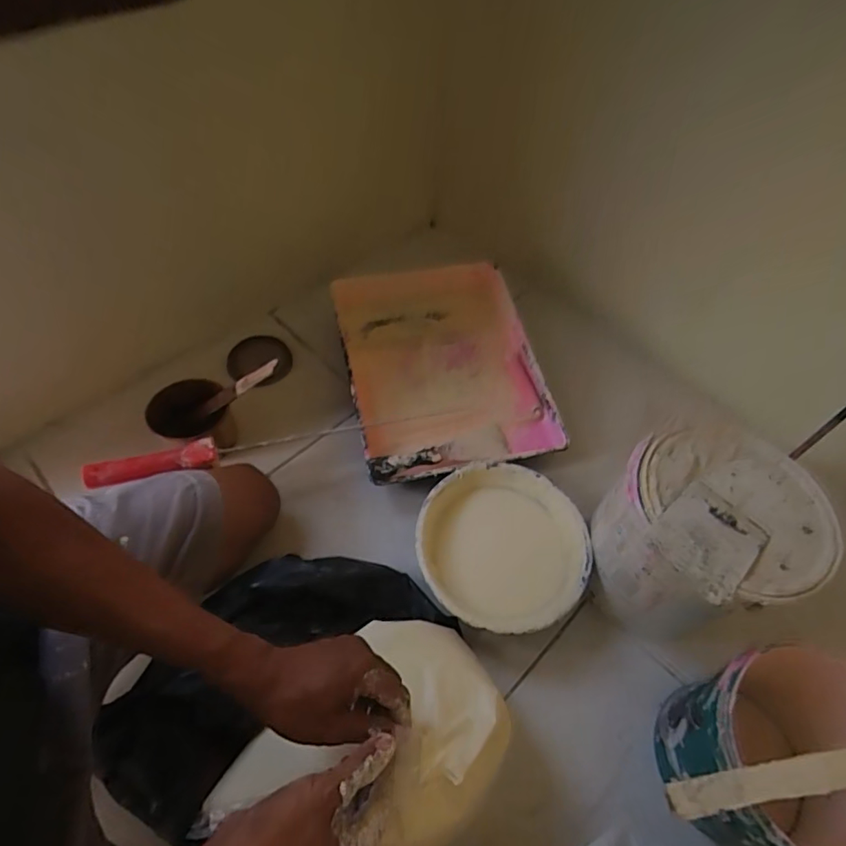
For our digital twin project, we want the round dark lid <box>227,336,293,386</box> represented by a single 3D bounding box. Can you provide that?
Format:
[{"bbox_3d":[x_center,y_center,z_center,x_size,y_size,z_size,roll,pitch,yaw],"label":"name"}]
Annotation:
[{"bbox_3d":[-0.255,-0.102,0.810,0.100,0.021,0.091,1,65,-2],"label":"round dark lid"}]

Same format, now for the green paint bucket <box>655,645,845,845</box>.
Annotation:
[{"bbox_3d":[0.324,0.301,0.471,0.167,0.153,0.154,2,55,-3],"label":"green paint bucket"}]

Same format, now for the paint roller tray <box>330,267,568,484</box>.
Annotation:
[{"bbox_3d":[0.029,-0.088,0.767,0.277,0.063,0.360,-9,56,-10],"label":"paint roller tray"}]

